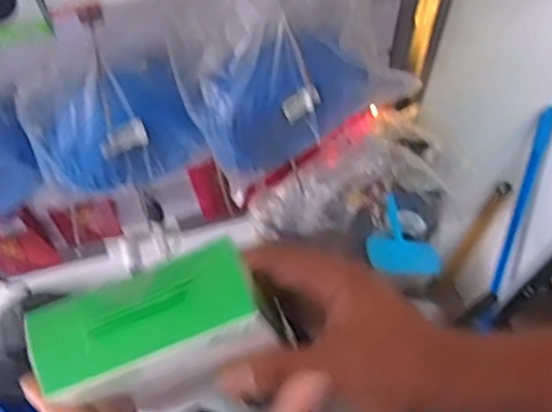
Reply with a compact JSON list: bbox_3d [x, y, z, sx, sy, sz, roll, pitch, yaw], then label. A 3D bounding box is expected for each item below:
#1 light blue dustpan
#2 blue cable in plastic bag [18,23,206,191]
[{"bbox_3d":[0.226,0.053,1.154,0.137,0.225,0.050,8,66,5],"label":"light blue dustpan"},{"bbox_3d":[-0.172,-0.091,0.706,0.161,0.184,0.073,-23,67,-9],"label":"blue cable in plastic bag"}]

